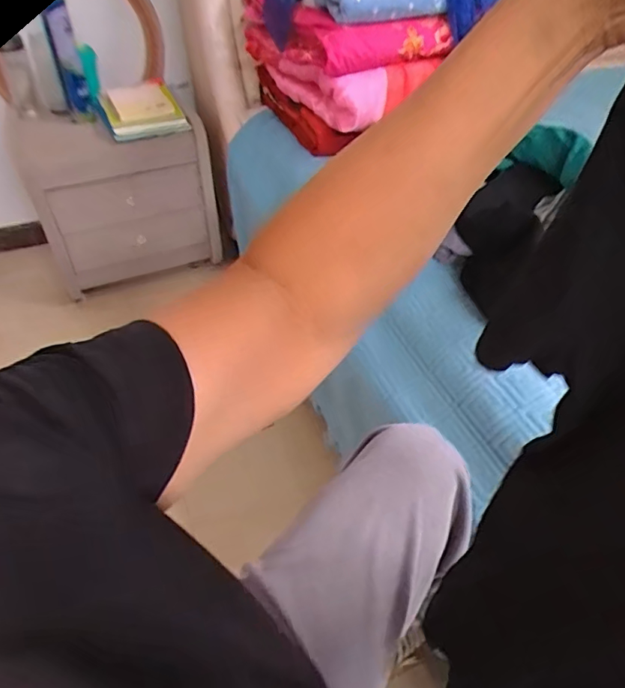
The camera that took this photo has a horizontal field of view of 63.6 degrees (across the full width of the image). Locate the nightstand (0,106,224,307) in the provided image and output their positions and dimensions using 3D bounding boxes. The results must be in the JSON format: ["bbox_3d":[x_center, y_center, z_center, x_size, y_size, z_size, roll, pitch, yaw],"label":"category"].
[{"bbox_3d":[-0.511,-0.396,1.357,0.435,0.399,0.271,-28,51,-26],"label":"nightstand"}]

